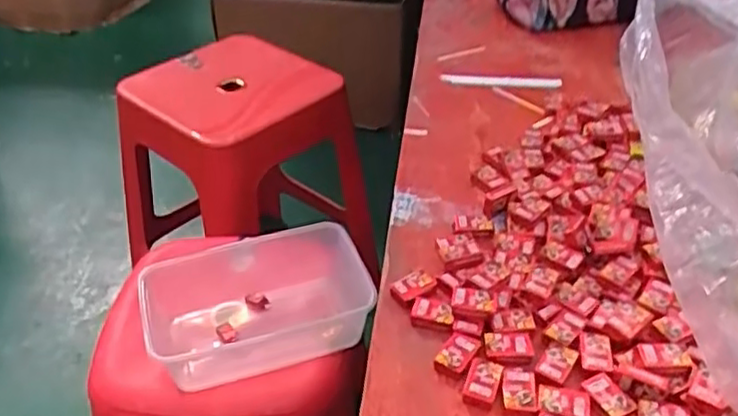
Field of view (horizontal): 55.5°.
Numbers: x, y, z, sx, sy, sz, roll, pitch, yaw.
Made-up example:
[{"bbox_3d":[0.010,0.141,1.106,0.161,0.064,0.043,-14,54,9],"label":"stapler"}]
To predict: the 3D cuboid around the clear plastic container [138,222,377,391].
[{"bbox_3d":[-0.123,0.116,0.808,0.255,0.082,0.148,-12,39,-13],"label":"clear plastic container"}]

